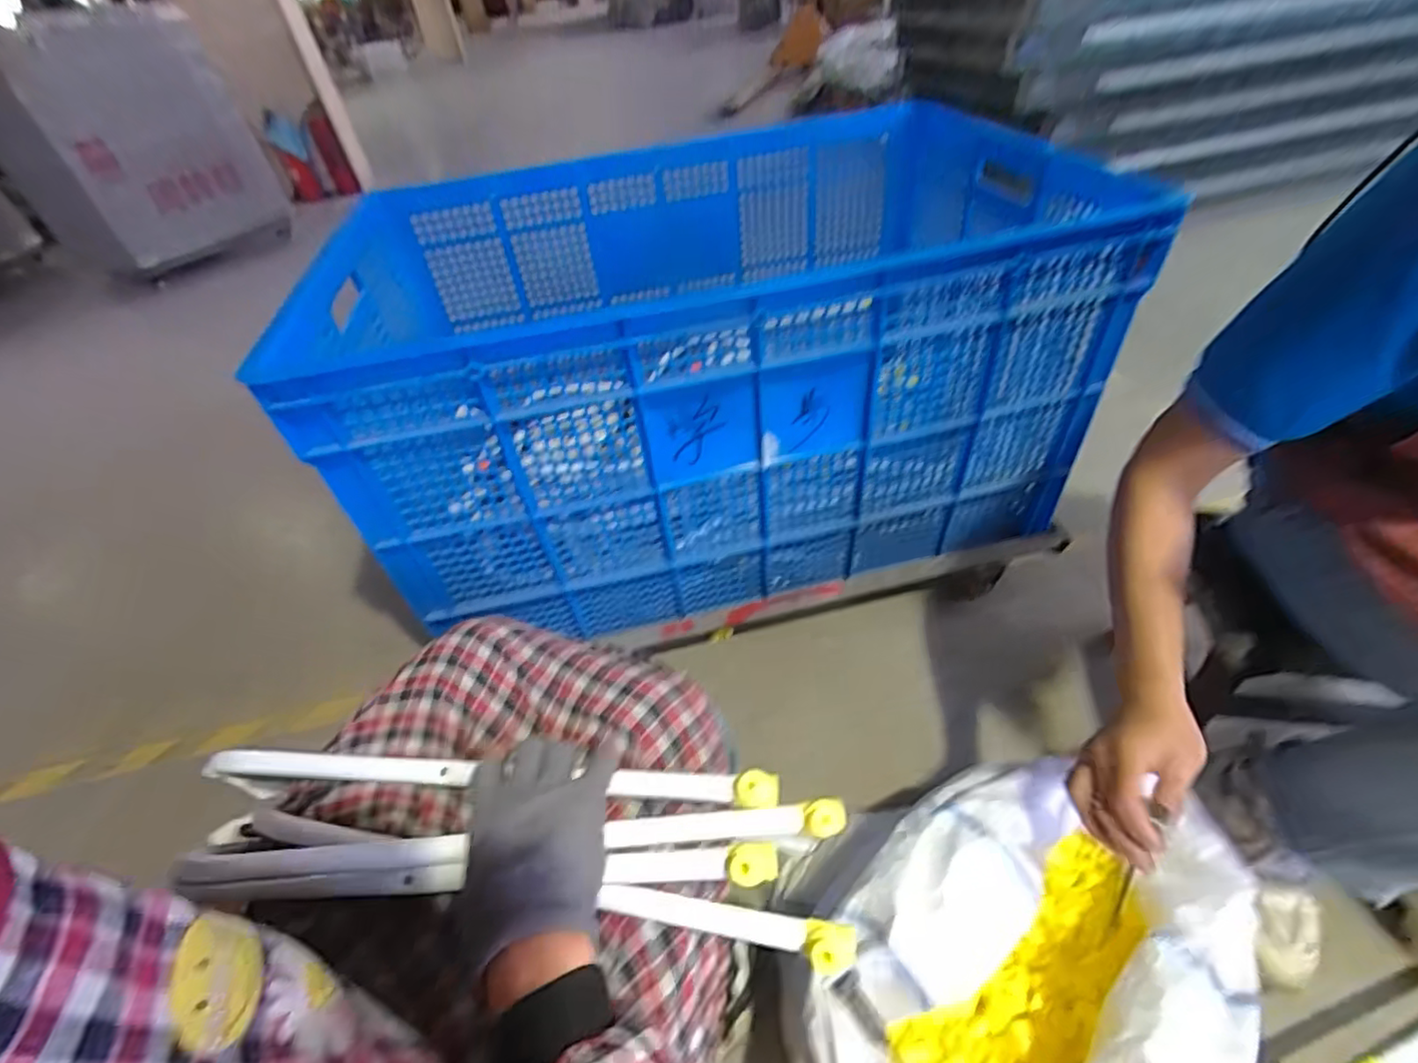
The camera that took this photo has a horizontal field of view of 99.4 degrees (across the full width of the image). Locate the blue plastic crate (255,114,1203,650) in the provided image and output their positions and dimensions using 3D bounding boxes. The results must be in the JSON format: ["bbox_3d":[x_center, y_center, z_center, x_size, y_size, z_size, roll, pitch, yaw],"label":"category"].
[{"bbox_3d":[-0.026,-0.318,1.050,0.972,0.488,0.753,-14,43,-9],"label":"blue plastic crate"}]

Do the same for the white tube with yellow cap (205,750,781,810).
[{"bbox_3d":[-0.162,0.170,0.418,0.414,0.030,0.025,-1,42,7],"label":"white tube with yellow cap"}]

